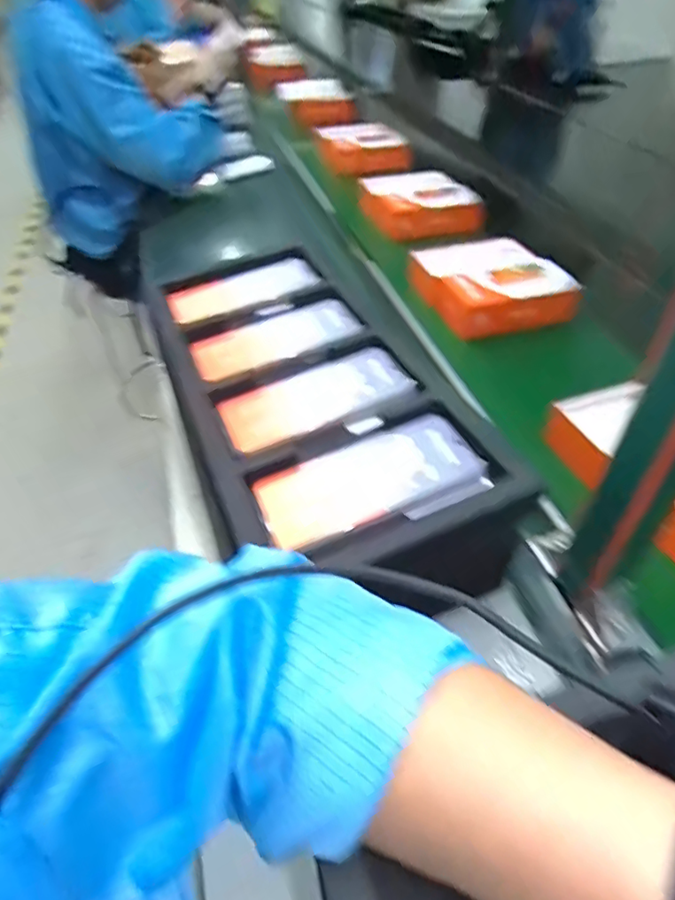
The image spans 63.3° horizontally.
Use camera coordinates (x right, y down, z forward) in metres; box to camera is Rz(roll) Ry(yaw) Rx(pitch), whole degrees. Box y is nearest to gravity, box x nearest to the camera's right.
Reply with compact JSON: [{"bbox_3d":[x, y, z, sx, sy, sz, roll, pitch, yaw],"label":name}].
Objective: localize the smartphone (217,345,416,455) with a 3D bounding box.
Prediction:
[{"bbox_3d":[-0.022,-0.048,0.511,0.169,0.014,0.086,-26,46,-12],"label":"smartphone"}]

